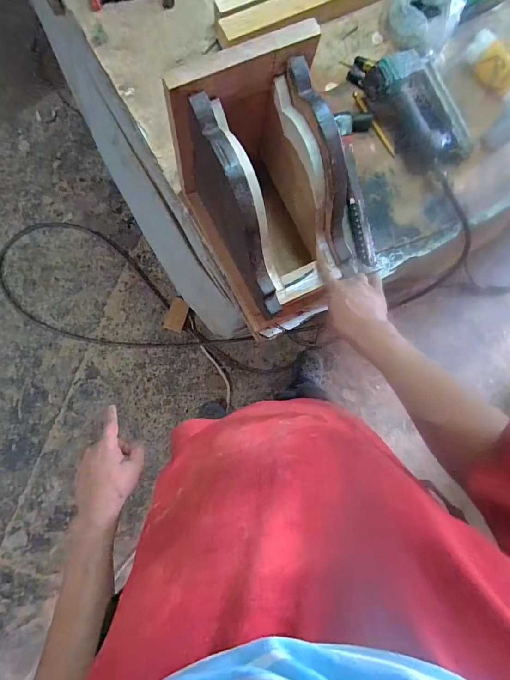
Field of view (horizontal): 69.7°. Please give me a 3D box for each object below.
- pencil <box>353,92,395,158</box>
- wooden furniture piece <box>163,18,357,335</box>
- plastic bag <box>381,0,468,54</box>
[{"bbox_3d":[0.242,-0.440,0.745,0.013,0.011,0.152,-29,89,-10],"label":"pencil"},{"bbox_3d":[0.031,-0.198,0.563,0.186,0.269,0.309,-27,89,-10],"label":"wooden furniture piece"},{"bbox_3d":[0.338,-0.664,0.732,0.148,0.091,0.123,31,81,-4],"label":"plastic bag"}]

